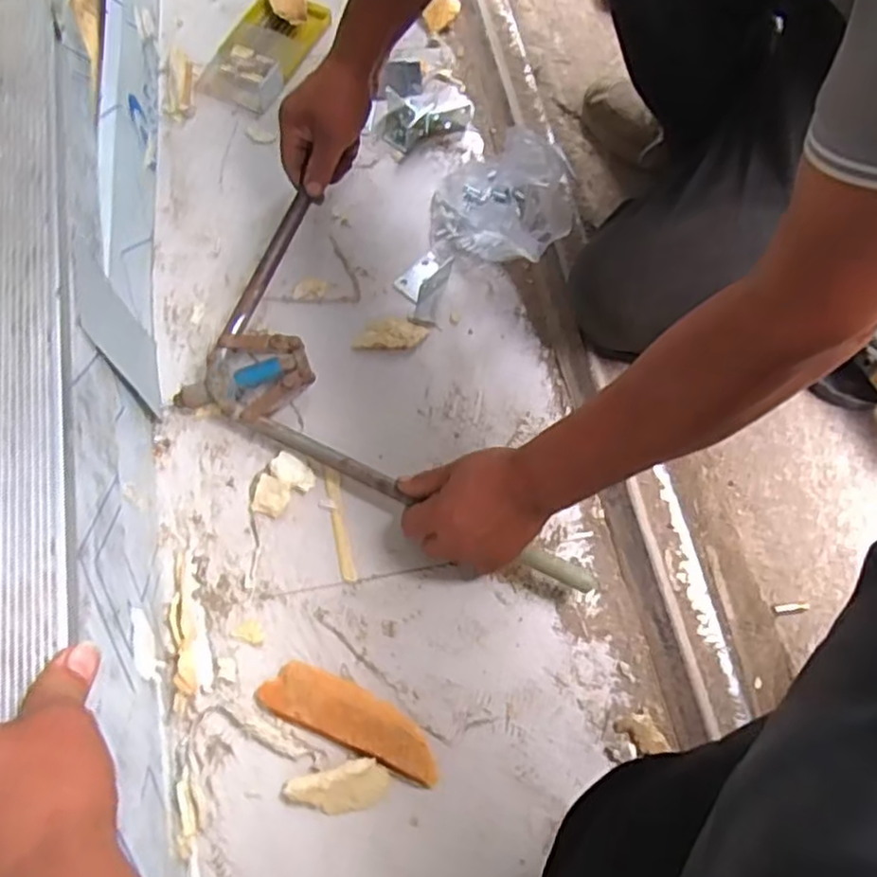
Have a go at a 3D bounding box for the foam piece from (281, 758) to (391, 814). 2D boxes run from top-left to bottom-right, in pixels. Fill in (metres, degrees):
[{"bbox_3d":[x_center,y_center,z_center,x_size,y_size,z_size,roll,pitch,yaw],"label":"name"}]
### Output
[{"bbox_3d":[-0.074,0.260,0.503,0.074,0.018,0.033,-14,71,-8],"label":"foam piece"}]

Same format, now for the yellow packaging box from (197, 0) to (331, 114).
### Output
[{"bbox_3d":[-0.197,-0.443,0.768,0.087,0.018,0.175,22,70,5],"label":"yellow packaging box"}]

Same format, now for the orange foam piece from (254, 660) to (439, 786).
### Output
[{"bbox_3d":[-0.065,0.213,0.520,0.144,0.016,0.043,22,70,5],"label":"orange foam piece"}]

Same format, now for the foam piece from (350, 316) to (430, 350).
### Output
[{"bbox_3d":[-0.046,-0.099,0.648,0.070,0.015,0.029,-2,70,-4],"label":"foam piece"}]

